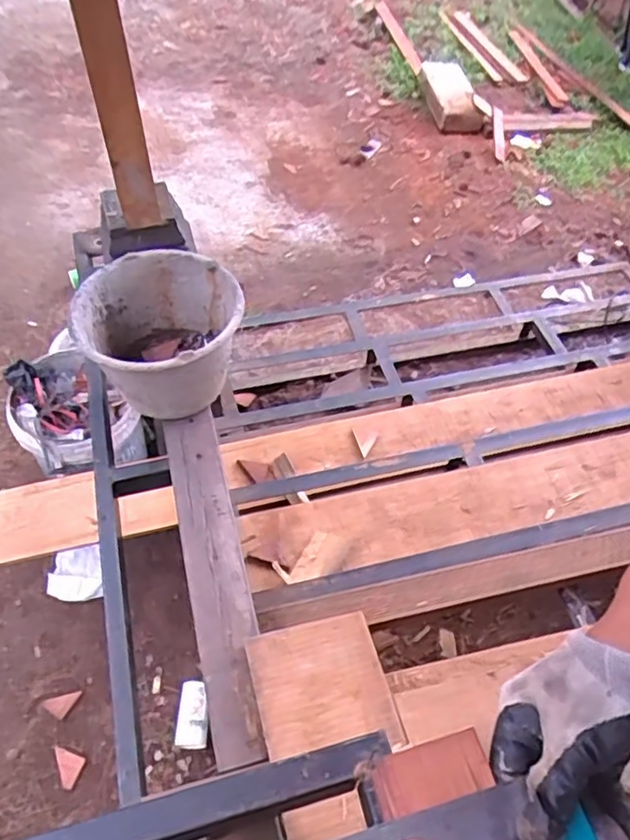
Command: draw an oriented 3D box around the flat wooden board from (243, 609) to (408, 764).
[{"bbox_3d":[0.009,0.369,0.895,0.181,0.019,0.174,-10,54,-10],"label":"flat wooden board"}]

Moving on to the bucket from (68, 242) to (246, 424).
[{"bbox_3d":[-0.260,-0.133,1.118,0.271,0.205,0.241,-14,55,-12],"label":"bucket"}]

